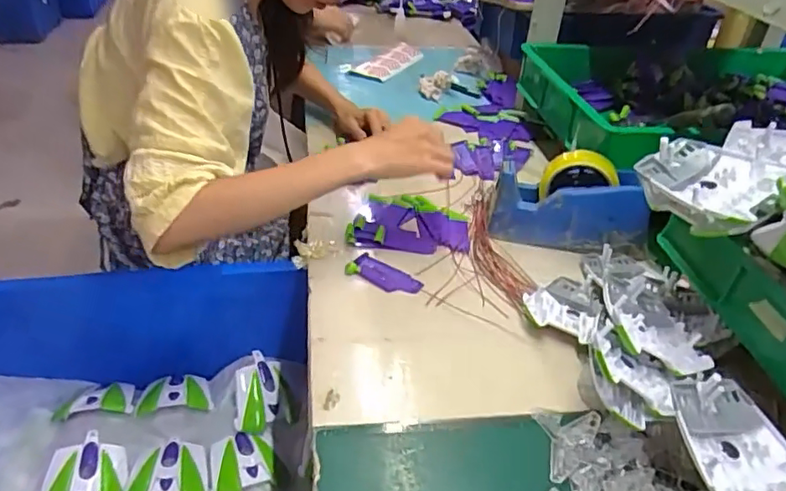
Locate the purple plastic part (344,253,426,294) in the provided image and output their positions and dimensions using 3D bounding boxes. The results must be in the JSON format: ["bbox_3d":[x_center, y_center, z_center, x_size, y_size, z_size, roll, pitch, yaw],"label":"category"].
[{"bbox_3d":[-0.011,0.036,0.688,0.091,0.007,0.041,25,41,27],"label":"purple plastic part"}]

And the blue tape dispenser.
[{"bbox_3d":[0.231,-0.057,0.743,0.192,0.107,0.075,13,37,13],"label":"blue tape dispenser"}]

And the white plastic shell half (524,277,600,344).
[{"bbox_3d":[0.198,0.066,0.651,0.079,0.023,0.098,24,40,25],"label":"white plastic shell half"}]

